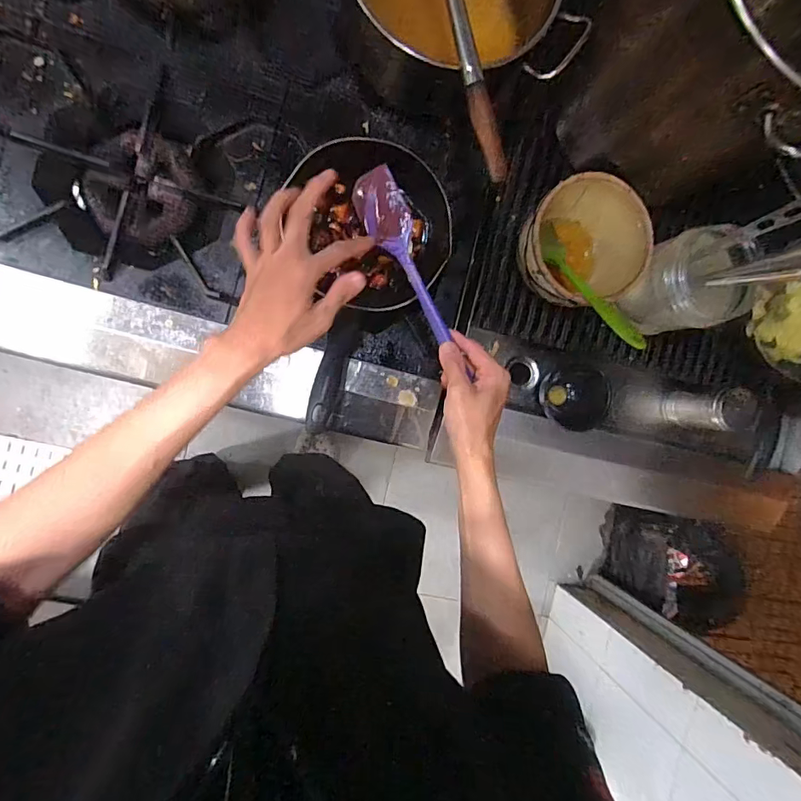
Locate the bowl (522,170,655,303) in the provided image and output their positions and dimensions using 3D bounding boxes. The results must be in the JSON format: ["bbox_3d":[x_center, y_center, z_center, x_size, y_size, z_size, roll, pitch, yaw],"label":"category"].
[{"bbox_3d":[0.213,-0.195,0.616,0.145,0.119,0.142,0,91,-10],"label":"bowl"}]

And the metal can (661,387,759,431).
[{"bbox_3d":[0.460,0.013,0.718,0.062,0.102,0.060,0,91,-10],"label":"metal can"}]

